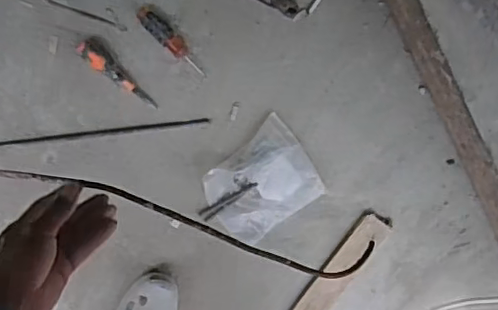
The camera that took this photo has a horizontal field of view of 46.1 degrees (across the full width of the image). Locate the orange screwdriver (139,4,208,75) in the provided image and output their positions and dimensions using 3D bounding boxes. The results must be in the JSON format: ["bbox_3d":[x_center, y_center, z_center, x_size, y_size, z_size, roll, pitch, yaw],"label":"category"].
[{"bbox_3d":[-0.131,-0.196,1.013,0.153,0.025,0.033,44,85,-8],"label":"orange screwdriver"}]

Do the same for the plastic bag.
[{"bbox_3d":[0.023,0.052,1.061,0.195,0.023,0.159,-38,97,-6],"label":"plastic bag"}]

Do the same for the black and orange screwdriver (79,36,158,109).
[{"bbox_3d":[-0.224,-0.137,1.003,0.042,0.018,0.156,-43,98,-5],"label":"black and orange screwdriver"}]

